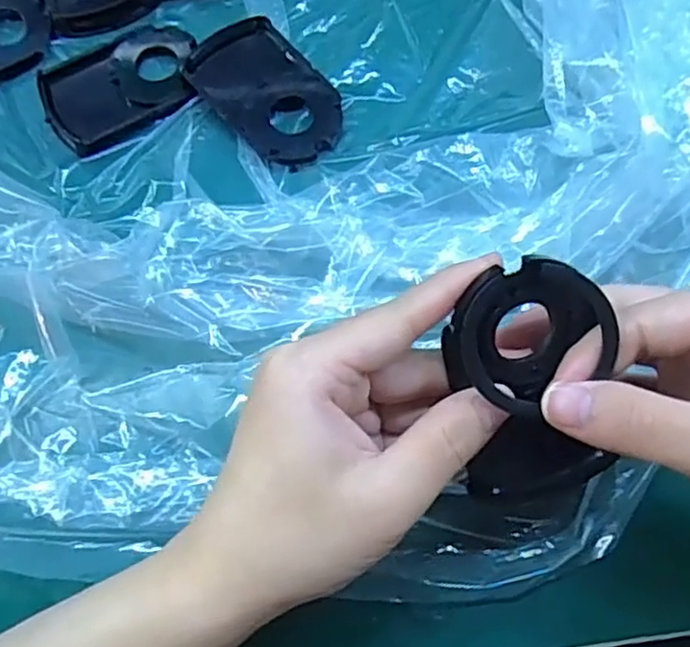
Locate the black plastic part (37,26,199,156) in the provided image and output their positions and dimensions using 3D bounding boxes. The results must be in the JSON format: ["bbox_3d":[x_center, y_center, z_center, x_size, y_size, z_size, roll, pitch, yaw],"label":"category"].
[{"bbox_3d":[-0.123,-0.135,0.363,0.086,0.009,0.060,-30,71,-9],"label":"black plastic part"}]

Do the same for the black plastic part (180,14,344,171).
[{"bbox_3d":[-0.040,-0.124,0.353,0.056,0.011,0.090,-41,73,-12],"label":"black plastic part"}]

